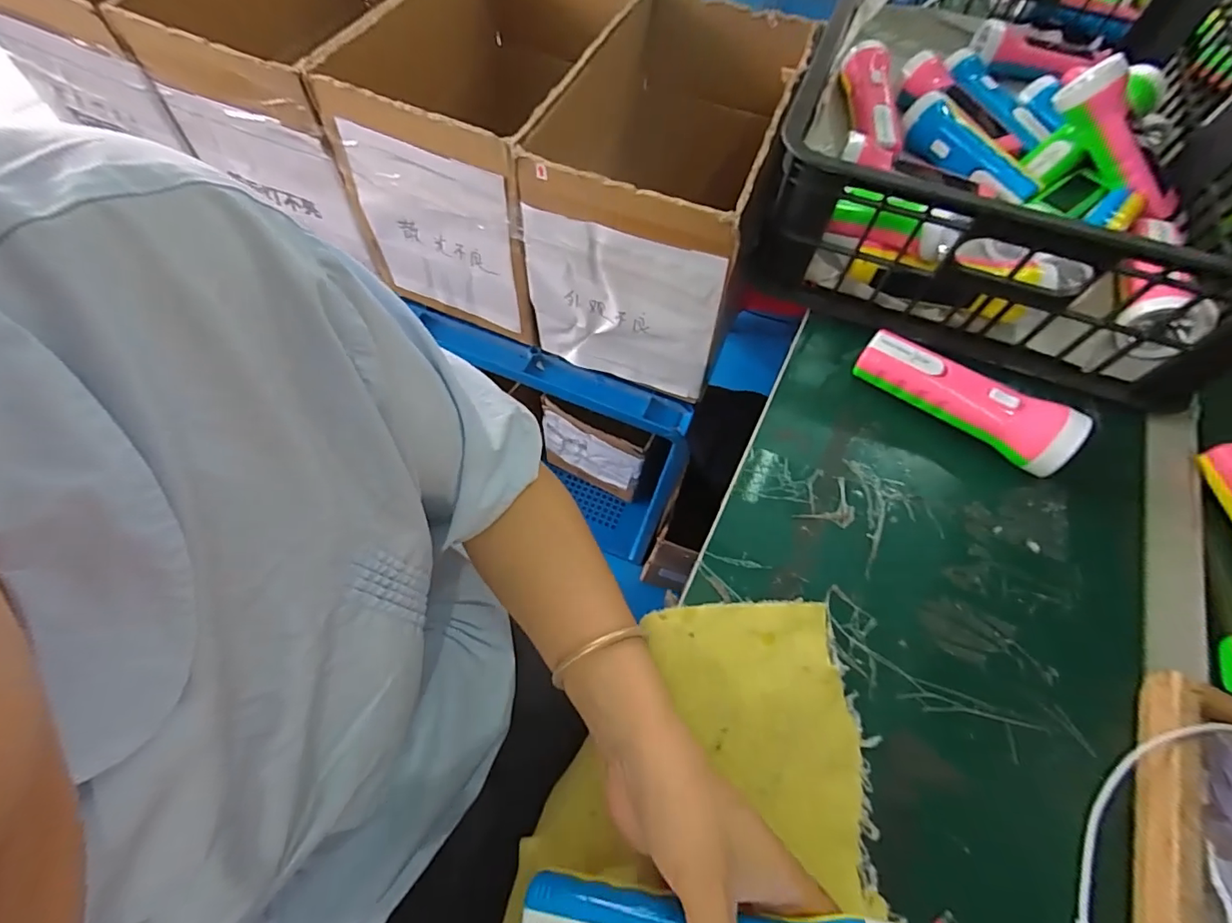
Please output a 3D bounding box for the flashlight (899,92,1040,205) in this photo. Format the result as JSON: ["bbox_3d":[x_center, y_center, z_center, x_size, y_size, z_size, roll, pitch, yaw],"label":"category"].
[{"bbox_3d":[0.383,-0.341,0.558,0.154,0.040,0.059,40,68,15],"label":"flashlight"}]

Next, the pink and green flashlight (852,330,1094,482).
[{"bbox_3d":[0.277,-0.051,0.415,0.164,0.043,0.044,39,67,17],"label":"pink and green flashlight"}]

